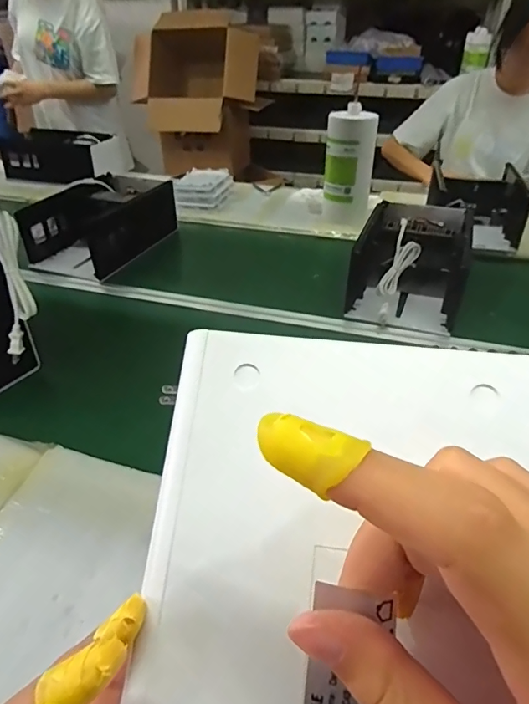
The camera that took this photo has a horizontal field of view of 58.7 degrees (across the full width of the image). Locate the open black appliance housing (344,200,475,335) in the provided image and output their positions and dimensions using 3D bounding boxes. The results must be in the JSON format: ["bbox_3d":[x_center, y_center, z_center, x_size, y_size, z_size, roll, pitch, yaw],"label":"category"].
[{"bbox_3d":[0.315,-0.211,1.001,0.212,0.120,0.321,13,38,17],"label":"open black appliance housing"}]

